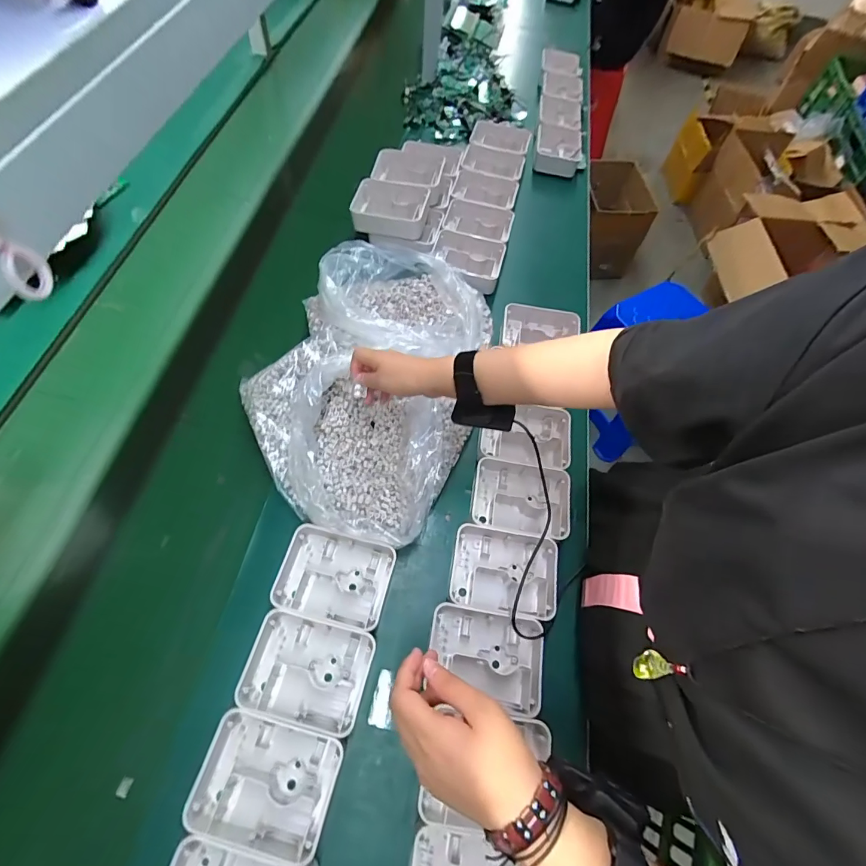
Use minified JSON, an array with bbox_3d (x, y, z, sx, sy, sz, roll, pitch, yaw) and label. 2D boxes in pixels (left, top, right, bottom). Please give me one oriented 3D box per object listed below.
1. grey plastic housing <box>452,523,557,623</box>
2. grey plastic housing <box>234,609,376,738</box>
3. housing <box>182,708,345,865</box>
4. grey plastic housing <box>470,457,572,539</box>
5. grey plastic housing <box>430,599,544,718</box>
[{"bbox_3d":[0.090,0.177,0.538,0.133,0.033,0.100,13,63,3],"label":"grey plastic housing"},{"bbox_3d":[-0.136,0.262,0.474,0.131,0.041,0.102,13,63,3],"label":"grey plastic housing"},{"bbox_3d":[-0.164,0.350,0.430,0.135,0.051,0.103,14,63,3],"label":"housing"},{"bbox_3d":[0.121,0.088,0.584,0.129,0.032,0.103,12,63,2],"label":"grey plastic housing"},{"bbox_3d":[0.062,0.258,0.496,0.135,0.031,0.101,13,63,3],"label":"grey plastic housing"}]

